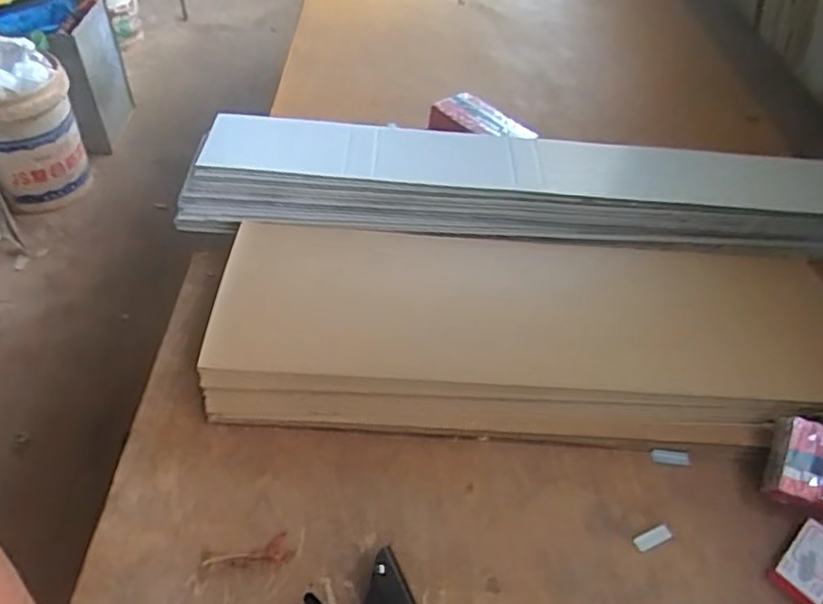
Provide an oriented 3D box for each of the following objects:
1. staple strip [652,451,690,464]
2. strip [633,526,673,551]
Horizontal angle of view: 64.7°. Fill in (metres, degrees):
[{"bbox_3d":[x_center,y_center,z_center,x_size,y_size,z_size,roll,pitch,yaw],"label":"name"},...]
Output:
[{"bbox_3d":[0.247,0.148,0.618,0.037,0.004,0.012,4,46,-4],"label":"staple strip"},{"bbox_3d":[0.209,0.205,0.562,0.035,0.007,0.013,-13,49,-19],"label":"strip"}]

